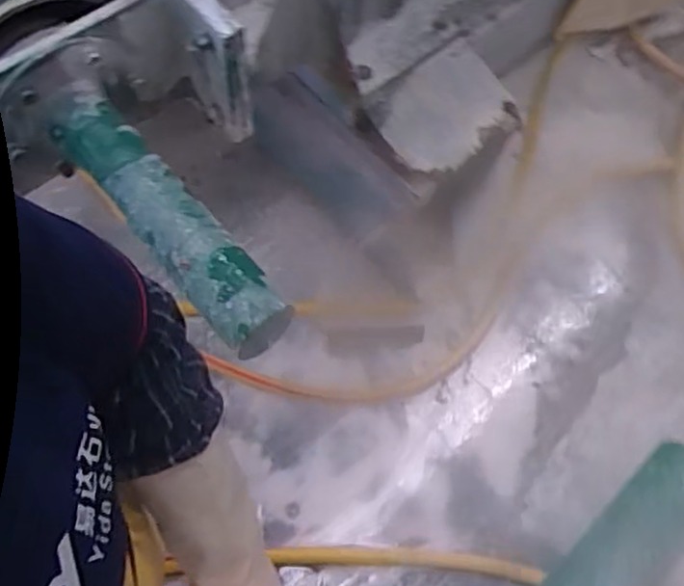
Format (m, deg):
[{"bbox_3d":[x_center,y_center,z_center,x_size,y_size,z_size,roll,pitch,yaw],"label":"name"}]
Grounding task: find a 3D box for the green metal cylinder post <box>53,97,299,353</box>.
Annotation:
[{"bbox_3d":[-0.213,-0.087,0.860,0.089,0.068,0.393,-39,74,-19],"label":"green metal cylinder post"}]

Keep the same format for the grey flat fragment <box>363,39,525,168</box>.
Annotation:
[{"bbox_3d":[0.186,-0.336,1.293,0.258,0.025,0.189,-35,89,-17],"label":"grey flat fragment"}]

